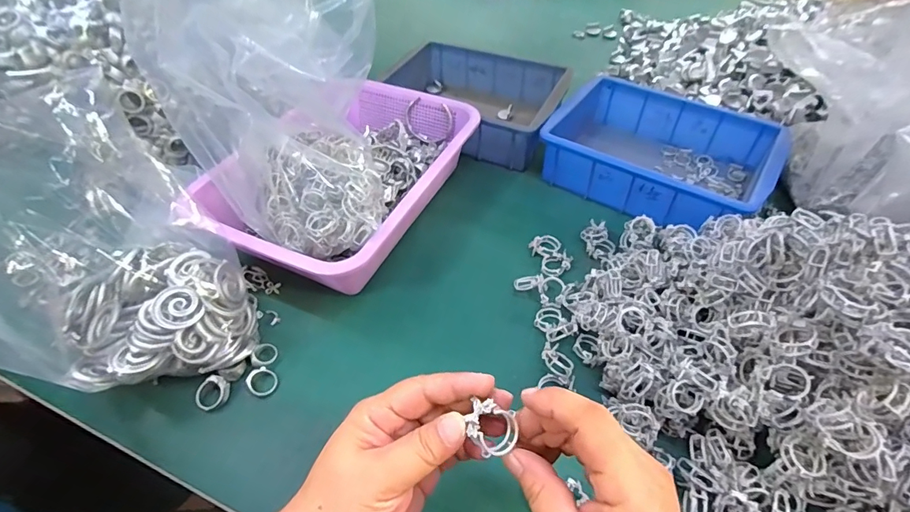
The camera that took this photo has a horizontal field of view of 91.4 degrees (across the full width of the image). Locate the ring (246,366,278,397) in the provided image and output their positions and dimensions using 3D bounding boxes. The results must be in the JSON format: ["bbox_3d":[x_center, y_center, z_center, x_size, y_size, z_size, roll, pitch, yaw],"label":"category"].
[{"bbox_3d":[-0.171,0.112,0.392,0.026,0.004,0.023,36,59,1],"label":"ring"}]

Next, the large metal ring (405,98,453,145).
[{"bbox_3d":[-0.033,-0.172,0.574,0.066,0.053,0.015,23,29,22],"label":"large metal ring"}]

